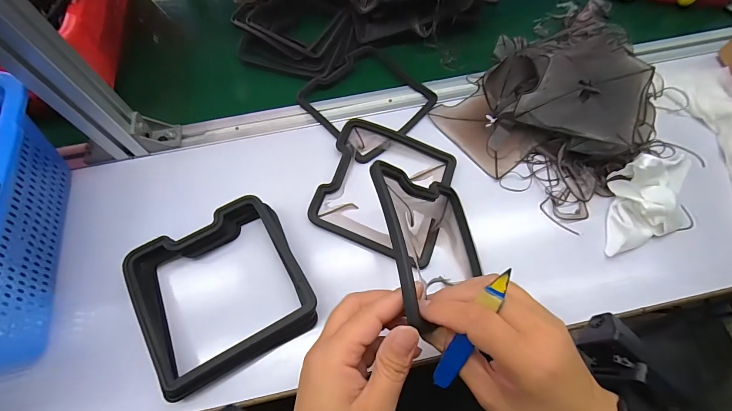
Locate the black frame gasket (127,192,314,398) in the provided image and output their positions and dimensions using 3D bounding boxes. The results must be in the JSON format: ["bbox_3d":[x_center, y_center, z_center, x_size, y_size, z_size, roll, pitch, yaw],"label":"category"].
[{"bbox_3d":[-0.141,0.082,0.334,0.149,0.035,0.151,-28,66,-11],"label":"black frame gasket"}]

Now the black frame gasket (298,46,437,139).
[{"bbox_3d":[0.002,-0.145,0.456,0.143,0.010,0.153,-38,69,-15],"label":"black frame gasket"}]

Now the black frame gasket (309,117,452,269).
[{"bbox_3d":[0.021,-0.021,0.390,0.145,0.013,0.153,17,66,10],"label":"black frame gasket"}]

